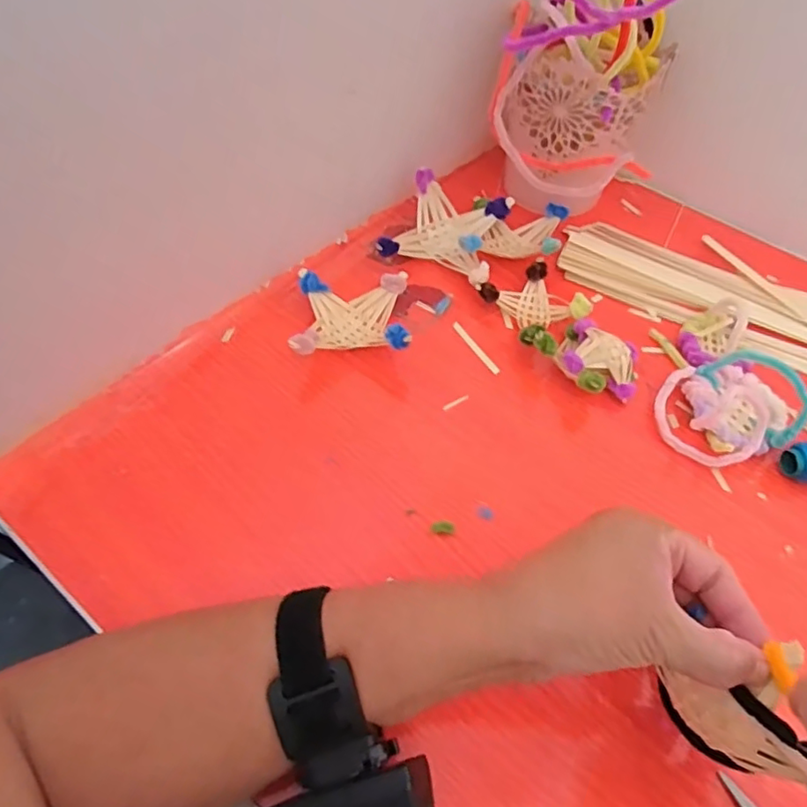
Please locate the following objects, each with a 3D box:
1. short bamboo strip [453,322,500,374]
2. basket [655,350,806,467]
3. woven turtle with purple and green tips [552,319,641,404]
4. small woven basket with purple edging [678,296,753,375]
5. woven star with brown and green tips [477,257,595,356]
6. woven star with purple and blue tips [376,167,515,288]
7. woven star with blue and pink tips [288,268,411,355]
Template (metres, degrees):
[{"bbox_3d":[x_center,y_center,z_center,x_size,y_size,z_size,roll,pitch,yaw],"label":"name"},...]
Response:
[{"bbox_3d":[0.057,-0.044,0.461,0.007,0.004,0.057,-27,60,-19],"label":"short bamboo strip"},{"bbox_3d":[0.229,-0.005,0.403,0.085,0.057,0.091,40,63,23],"label":"basket"},{"bbox_3d":[0.143,-0.029,0.434,0.060,0.032,0.066,1,55,-1],"label":"woven turtle with purple and green tips"},{"bbox_3d":[0.241,-0.053,0.450,0.050,0.028,0.057,5,55,1],"label":"small woven basket with purple edging"},{"bbox_3d":[0.108,-0.074,0.464,0.067,0.030,0.085,-26,60,-18],"label":"woven star with brown and green tips"},{"bbox_3d":[0.037,-0.148,0.503,0.092,0.042,0.095,16,56,9],"label":"woven star with purple and blue tips"},{"bbox_3d":[-0.038,-0.063,0.447,0.082,0.038,0.083,0,55,-2],"label":"woven star with blue and pink tips"}]

